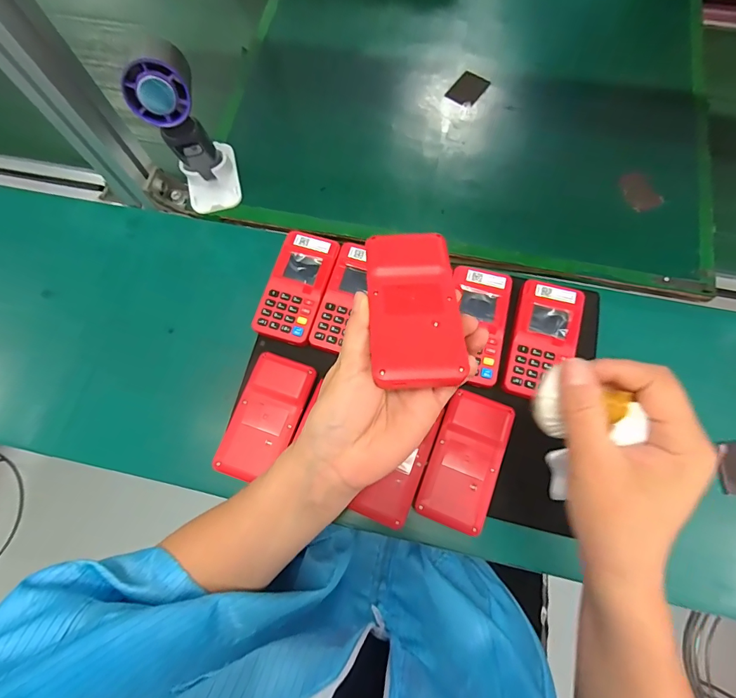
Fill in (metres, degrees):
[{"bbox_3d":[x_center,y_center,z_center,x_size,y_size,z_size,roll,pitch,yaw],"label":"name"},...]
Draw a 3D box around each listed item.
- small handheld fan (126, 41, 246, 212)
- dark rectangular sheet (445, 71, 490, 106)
[{"bbox_3d":[-0.185,-0.222,0.409,0.064,0.156,0.084,-23,73,-6],"label":"small handheld fan"},{"bbox_3d":[0.129,-0.336,0.519,0.039,0.004,0.055,33,73,15],"label":"dark rectangular sheet"}]

